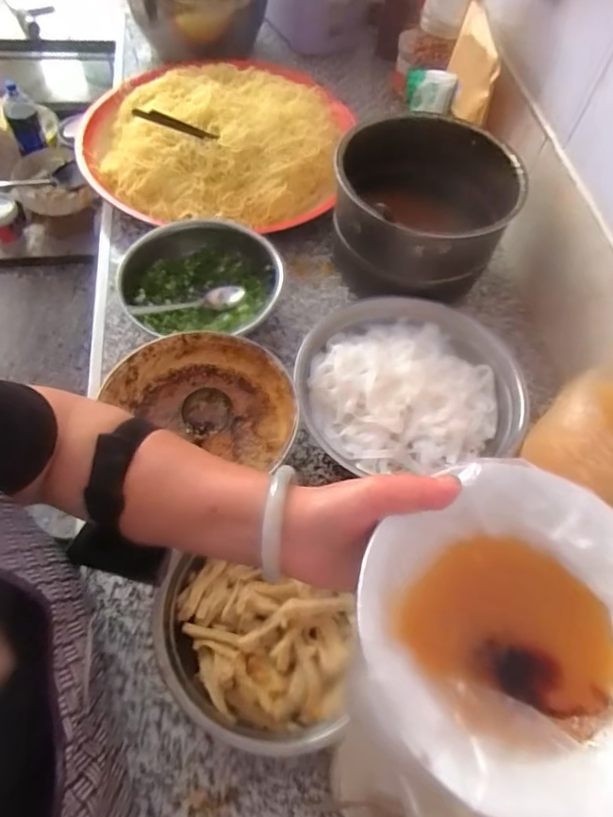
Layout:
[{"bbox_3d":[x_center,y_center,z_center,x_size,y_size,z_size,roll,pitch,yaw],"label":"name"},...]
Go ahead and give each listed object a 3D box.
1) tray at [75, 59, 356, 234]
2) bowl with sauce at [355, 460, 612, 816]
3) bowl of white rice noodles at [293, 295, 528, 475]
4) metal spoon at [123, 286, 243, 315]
[{"bbox_3d":[-0.145,-0.428,0.839,0.394,0.093,0.347,2,60,-3],"label":"tray"},{"bbox_3d":[0.127,0.125,0.313,0.185,0.044,0.187,2,60,-3],"label":"bowl with sauce"},{"bbox_3d":[0.112,-0.032,0.641,0.235,0.071,0.235,2,60,-3],"label":"bowl of white rice noodles"},{"bbox_3d":[-0.151,-0.135,0.690,0.155,0.020,0.035,-16,61,-34],"label":"metal spoon"}]

